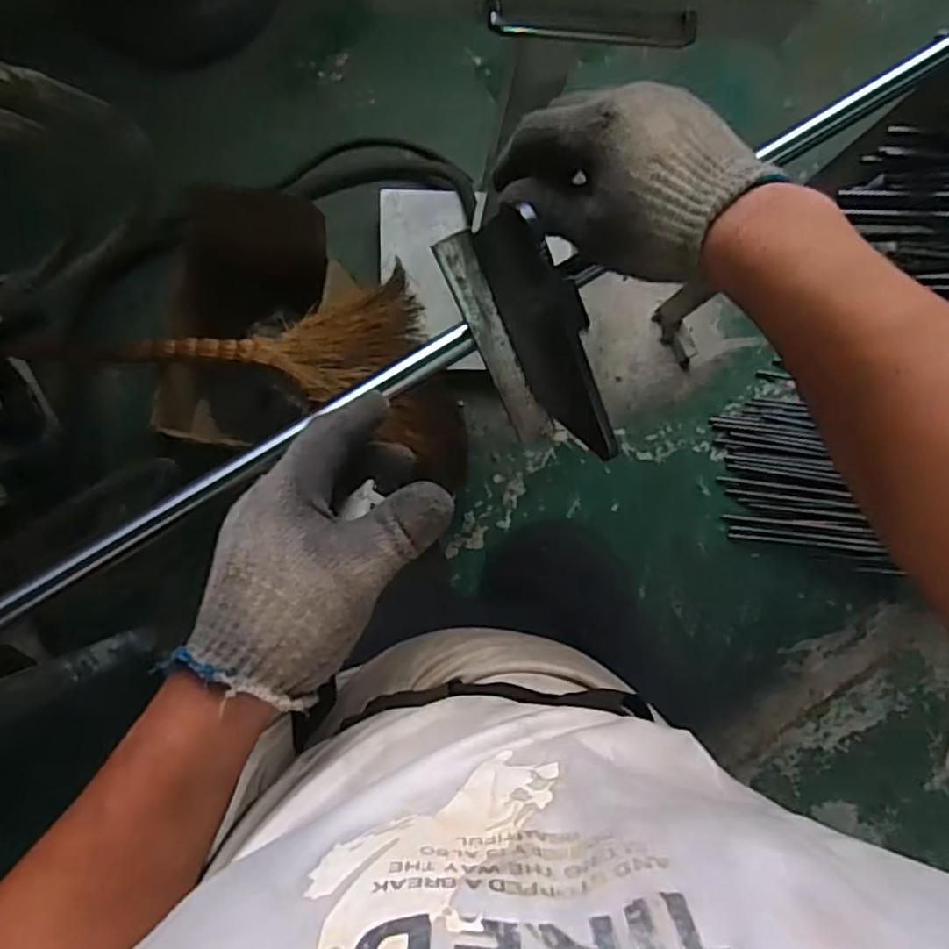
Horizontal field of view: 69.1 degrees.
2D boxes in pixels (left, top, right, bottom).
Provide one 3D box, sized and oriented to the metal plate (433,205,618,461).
[{"bbox_3d":[0.036,-0.074,0.412,0.067,0.010,0.153,-9,121,24],"label":"metal plate"}]

